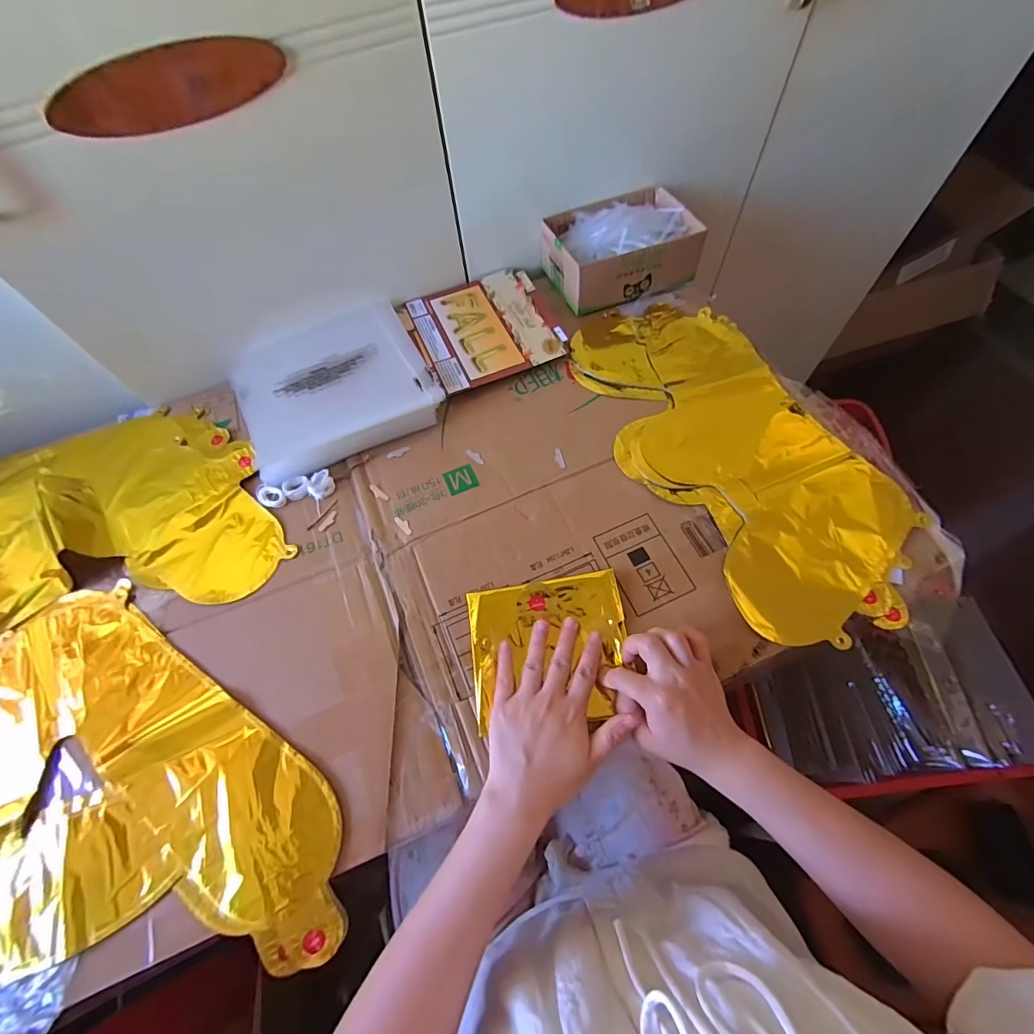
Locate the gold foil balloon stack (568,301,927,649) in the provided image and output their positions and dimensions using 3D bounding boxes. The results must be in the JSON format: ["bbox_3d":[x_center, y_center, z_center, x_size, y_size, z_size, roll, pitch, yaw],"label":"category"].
[{"bbox_3d":[0.231,-0.090,0.505,0.220,0.014,0.443,-23,64,-8],"label":"gold foil balloon stack"}]

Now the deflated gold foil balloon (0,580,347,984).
[{"bbox_3d":[-0.372,0.230,0.377,0.397,0.008,0.350,-22,63,-8],"label":"deflated gold foil balloon"}]

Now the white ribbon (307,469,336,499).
[{"bbox_3d":[-0.218,-0.035,0.505,0.027,0.010,0.028,-29,65,-11],"label":"white ribbon"}]

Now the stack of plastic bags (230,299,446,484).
[{"bbox_3d":[-0.228,-0.172,0.565,0.218,0.024,0.229,-24,64,-9],"label":"stack of plastic bags"}]

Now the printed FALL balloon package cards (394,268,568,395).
[{"bbox_3d":[-0.047,-0.252,0.606,0.179,0.012,0.186,-22,63,-8],"label":"printed FALL balloon package cards"}]

